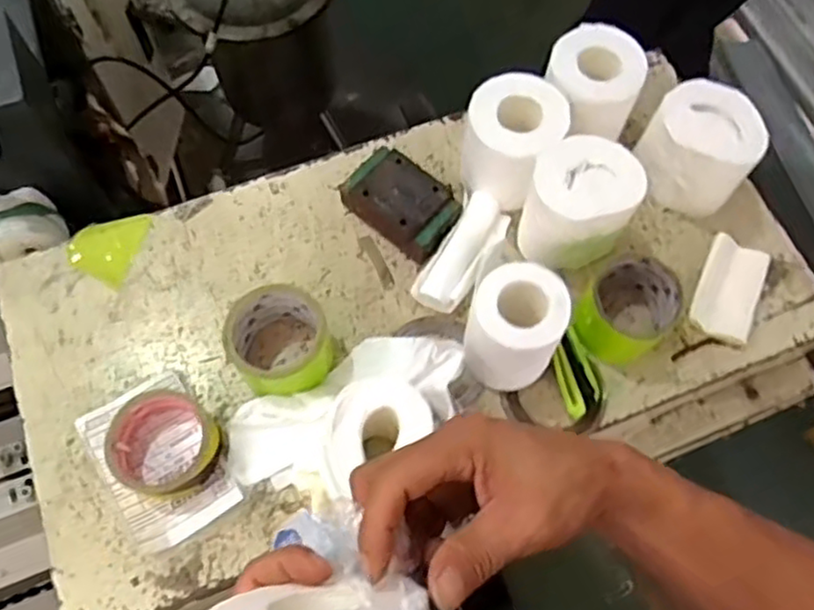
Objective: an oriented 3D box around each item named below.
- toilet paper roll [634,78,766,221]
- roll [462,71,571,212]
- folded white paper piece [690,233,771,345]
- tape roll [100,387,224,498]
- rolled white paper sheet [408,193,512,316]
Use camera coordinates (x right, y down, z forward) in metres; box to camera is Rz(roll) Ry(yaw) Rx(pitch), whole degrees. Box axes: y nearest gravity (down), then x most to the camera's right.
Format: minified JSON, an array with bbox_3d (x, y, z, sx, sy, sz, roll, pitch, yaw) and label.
[{"bbox_3d":[0.293,-0.155,0.697,0.079,0.101,0.106,-38,73,-14],"label":"toilet paper roll"},{"bbox_3d":[0.105,-0.165,0.704,0.090,0.100,0.090,0,68,0],"label":"roll"},{"bbox_3d":[0.325,-0.016,0.700,0.060,0.021,0.106,23,70,8],"label":"folded white paper piece"},{"bbox_3d":[-0.219,0.124,0.626,0.090,0.037,0.090,0,68,0],"label":"tape roll"},{"bbox_3d":[0.058,-0.054,0.708,0.049,0.032,0.132,29,71,11],"label":"rolled white paper sheet"}]

